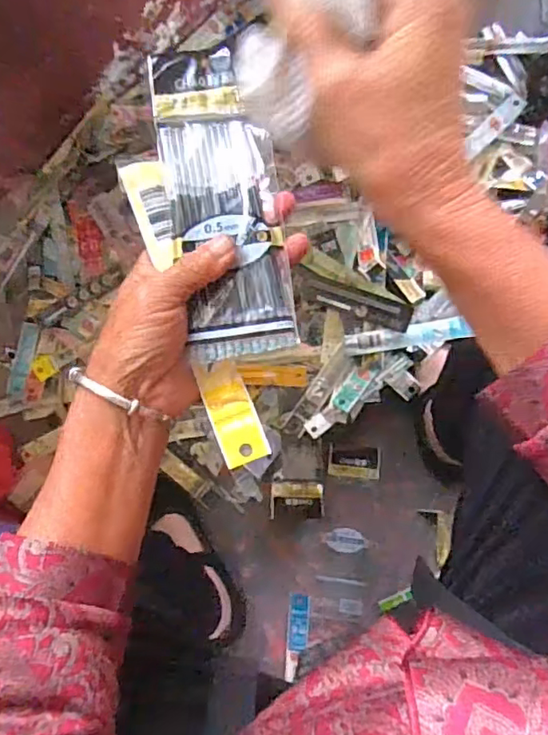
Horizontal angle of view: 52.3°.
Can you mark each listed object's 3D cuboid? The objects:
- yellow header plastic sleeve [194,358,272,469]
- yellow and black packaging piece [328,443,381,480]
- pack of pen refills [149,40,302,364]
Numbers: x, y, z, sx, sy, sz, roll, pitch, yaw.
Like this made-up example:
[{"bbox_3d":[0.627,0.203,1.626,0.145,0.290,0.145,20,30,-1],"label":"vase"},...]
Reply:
[{"bbox_3d":[-0.024,0.025,0.314,0.024,0.010,0.058,-22,81,3],"label":"yellow header plastic sleeve"},{"bbox_3d":[0.103,0.120,0.712,0.068,0.004,0.039,6,87,-9],"label":"yellow and black packaging piece"},{"bbox_3d":[-0.030,-0.096,0.311,0.060,0.012,0.179,-13,82,4],"label":"pack of pen refills"}]

